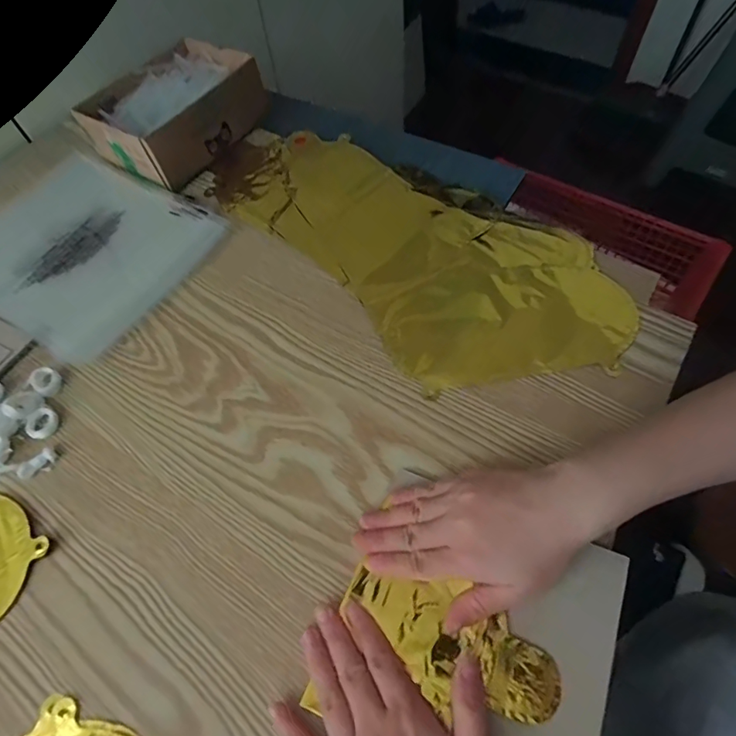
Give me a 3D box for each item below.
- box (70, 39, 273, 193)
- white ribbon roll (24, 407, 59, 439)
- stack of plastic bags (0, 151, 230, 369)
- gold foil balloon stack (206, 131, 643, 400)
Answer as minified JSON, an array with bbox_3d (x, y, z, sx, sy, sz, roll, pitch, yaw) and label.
[{"bbox_3d":[-0.226,-0.309,0.555,0.137,0.062,0.191,30,67,20],"label":"box"},{"bbox_3d":[-0.277,0.047,0.392,0.025,0.007,0.025,-2,60,3],"label":"white ribbon roll"},{"bbox_3d":[-0.315,-0.135,0.500,0.259,0.015,0.209,28,66,19],"label":"stack of plastic bags"},{"bbox_3d":[0.034,-0.141,0.482,0.214,0.017,0.458,-39,65,-17],"label":"gold foil balloon stack"}]

